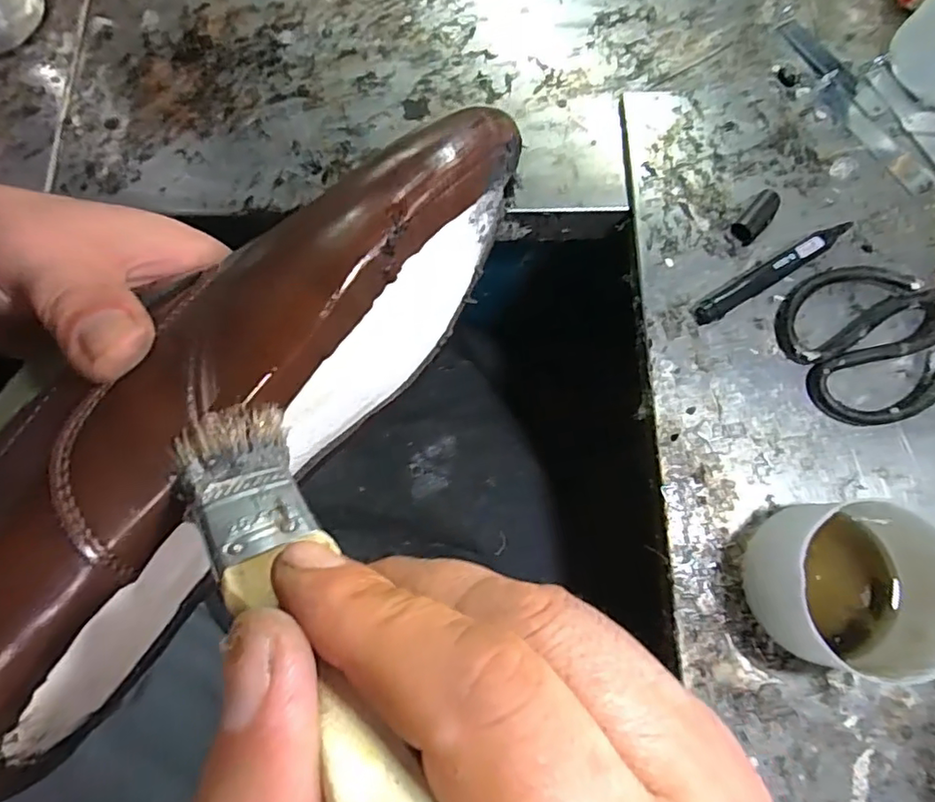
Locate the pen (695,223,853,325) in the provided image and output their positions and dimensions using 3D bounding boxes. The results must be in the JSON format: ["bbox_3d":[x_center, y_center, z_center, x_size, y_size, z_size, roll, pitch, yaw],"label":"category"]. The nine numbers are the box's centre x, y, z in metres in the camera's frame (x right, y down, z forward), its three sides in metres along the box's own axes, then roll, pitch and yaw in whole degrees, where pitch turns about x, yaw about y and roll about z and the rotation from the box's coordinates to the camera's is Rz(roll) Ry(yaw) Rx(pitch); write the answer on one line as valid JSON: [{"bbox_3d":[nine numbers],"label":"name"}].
[{"bbox_3d":[0.210,-0.089,0.389,0.126,0.018,0.015,-31,78,-8],"label":"pen"}]

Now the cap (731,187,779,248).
[{"bbox_3d":[0.202,-0.127,0.400,0.018,0.016,0.040,42,79,10],"label":"cap"}]

